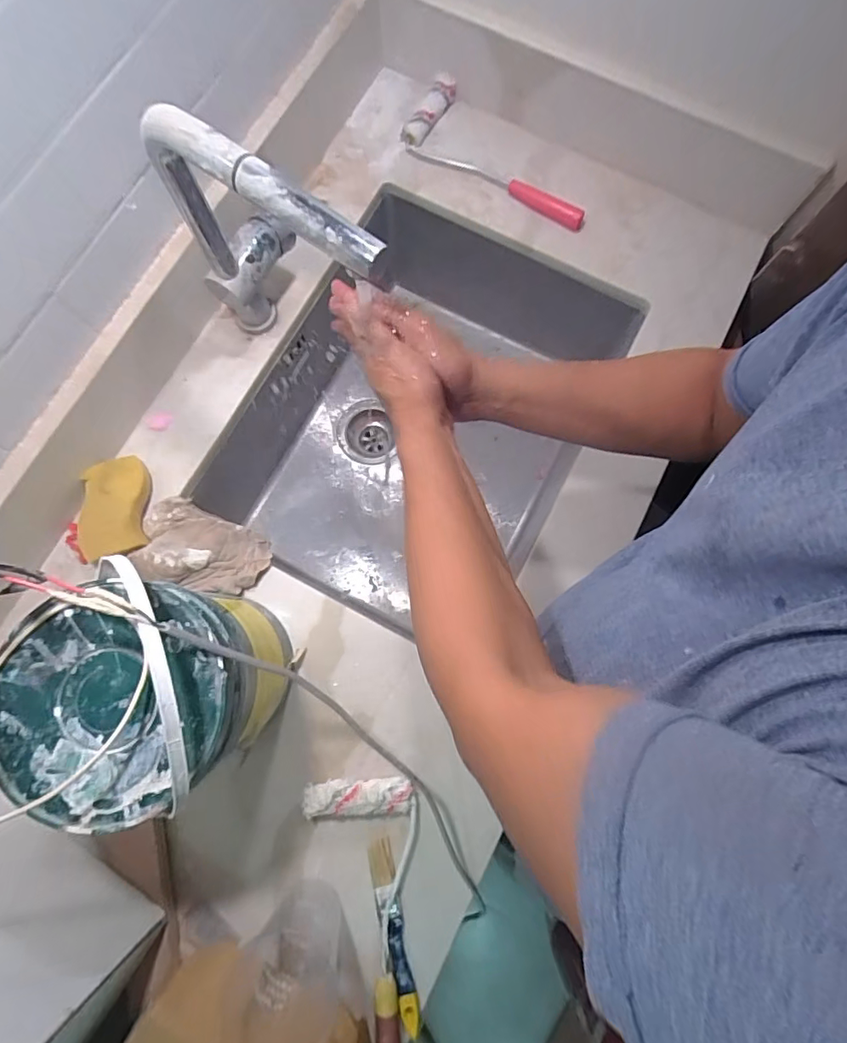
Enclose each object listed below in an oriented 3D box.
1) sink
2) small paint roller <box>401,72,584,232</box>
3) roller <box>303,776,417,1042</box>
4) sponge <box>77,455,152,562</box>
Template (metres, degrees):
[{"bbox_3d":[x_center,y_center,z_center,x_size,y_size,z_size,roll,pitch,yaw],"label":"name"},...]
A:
[{"bbox_3d":[-0.002,-0.137,0.748,0.427,0.246,0.539,25,79,4],"label":"sink"},{"bbox_3d":[0.090,-0.489,0.682,0.105,0.042,0.300,-43,82,-9],"label":"small paint roller"},{"bbox_3d":[-0.062,0.423,0.498,0.117,0.034,0.302,-1,78,-1],"label":"roller"},{"bbox_3d":[-0.359,-0.016,0.581,0.070,0.033,0.114,-8,79,-3],"label":"sponge"}]

